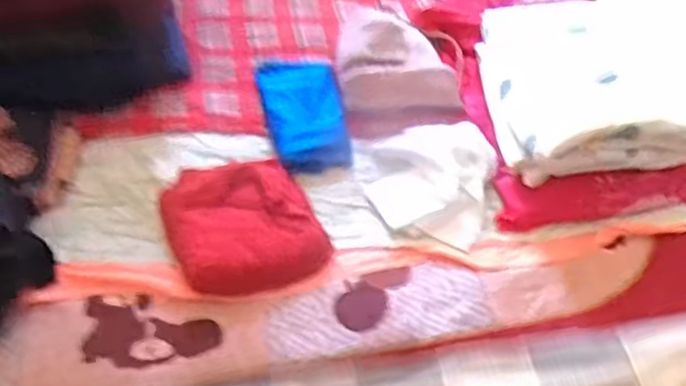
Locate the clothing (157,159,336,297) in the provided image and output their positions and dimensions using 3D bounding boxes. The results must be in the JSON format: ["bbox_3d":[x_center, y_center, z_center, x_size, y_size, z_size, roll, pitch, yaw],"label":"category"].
[{"bbox_3d":[-0.165,0.054,1.161,0.237,0.065,0.257,-16,53,-15],"label":"clothing"}]

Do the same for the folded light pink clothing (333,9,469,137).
[{"bbox_3d":[0.114,-0.249,1.382,0.236,0.109,0.273,-6,51,-7],"label":"folded light pink clothing"}]

